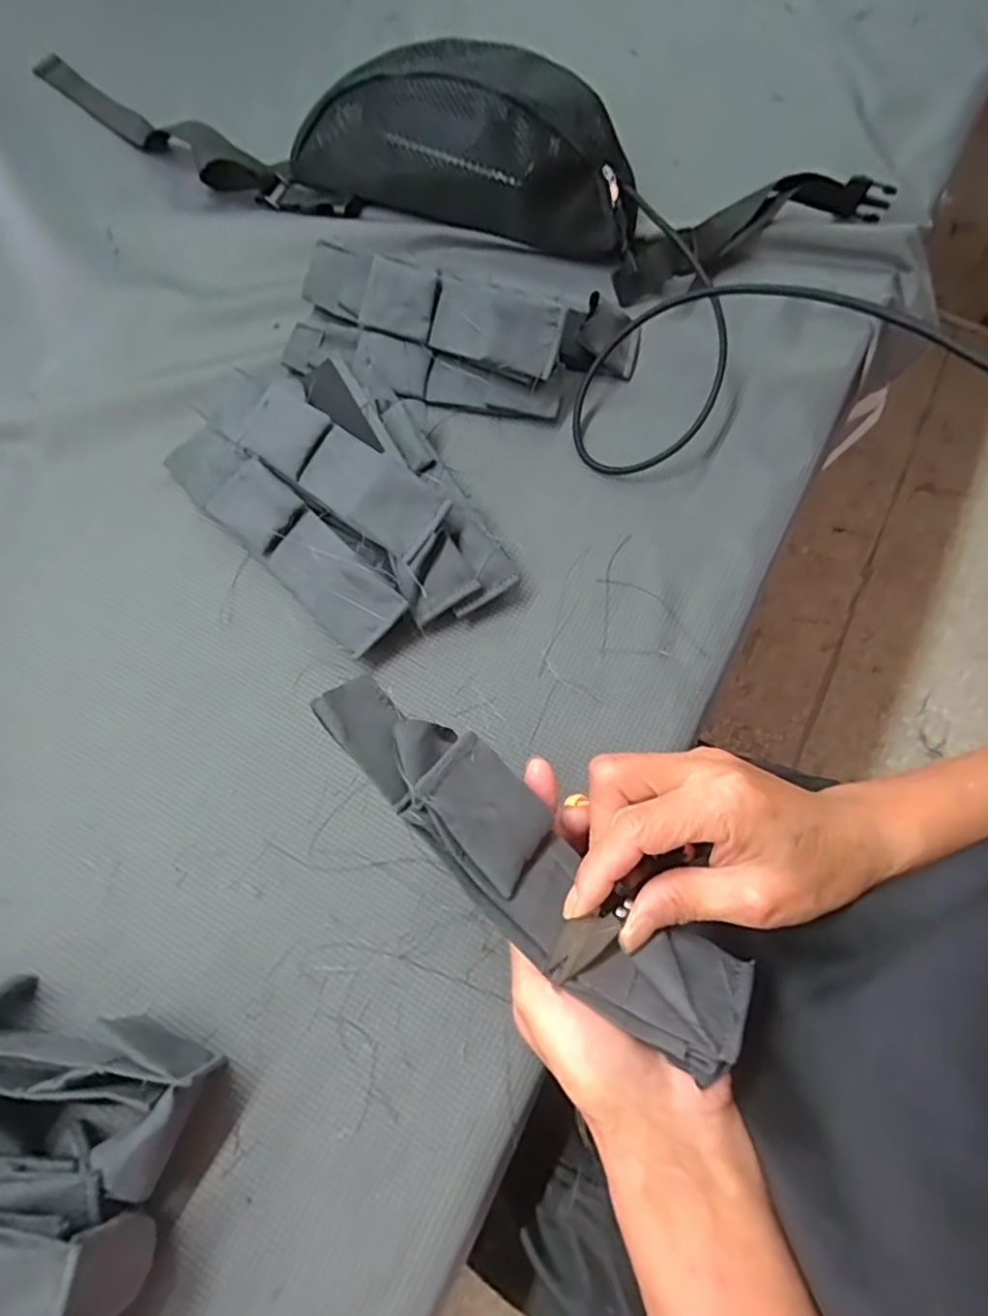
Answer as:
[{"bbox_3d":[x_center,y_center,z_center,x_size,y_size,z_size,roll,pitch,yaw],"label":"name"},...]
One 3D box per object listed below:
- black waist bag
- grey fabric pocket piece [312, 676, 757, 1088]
[{"bbox_3d":[-0.040,-0.433,0.537,0.736,0.075,0.174,16,68,4],"label":"black waist bag"},{"bbox_3d":[0.012,0.075,0.248,0.191,0.024,0.051,41,52,5],"label":"grey fabric pocket piece"}]

